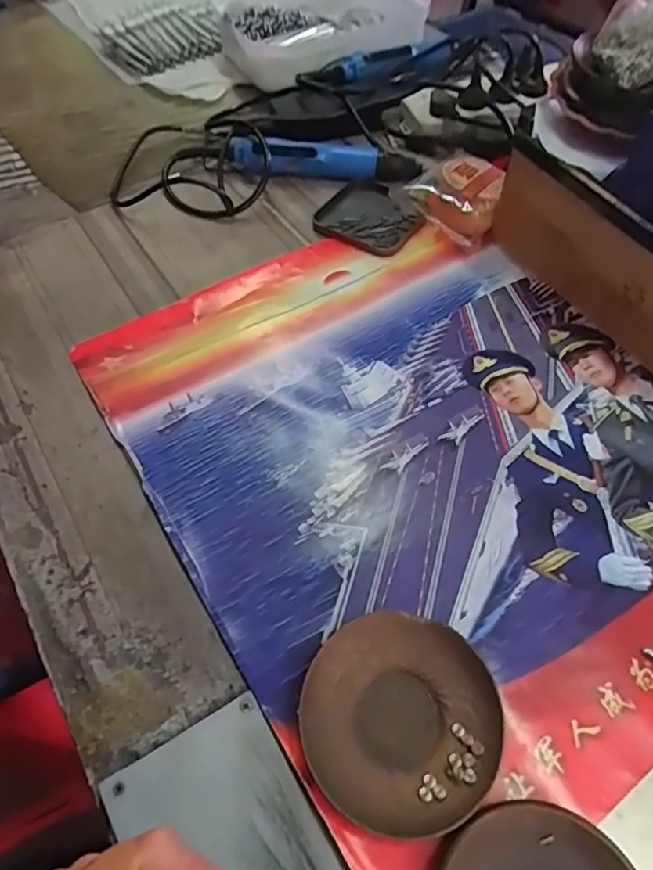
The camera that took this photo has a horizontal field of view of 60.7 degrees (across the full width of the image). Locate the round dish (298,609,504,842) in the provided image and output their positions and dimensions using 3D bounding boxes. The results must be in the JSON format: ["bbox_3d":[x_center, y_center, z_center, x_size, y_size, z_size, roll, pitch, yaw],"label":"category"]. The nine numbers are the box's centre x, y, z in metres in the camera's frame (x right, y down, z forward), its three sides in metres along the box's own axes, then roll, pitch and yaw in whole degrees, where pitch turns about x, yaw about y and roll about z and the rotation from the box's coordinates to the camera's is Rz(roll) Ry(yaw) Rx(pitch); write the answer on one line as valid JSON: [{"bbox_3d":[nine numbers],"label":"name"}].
[{"bbox_3d":[0.044,0.167,0.331,0.110,0.014,0.114,0,56,0],"label":"round dish"}]

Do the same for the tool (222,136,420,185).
[{"bbox_3d":[-0.003,-0.311,0.632,0.215,0.036,0.051,5,56,3],"label":"tool"}]

